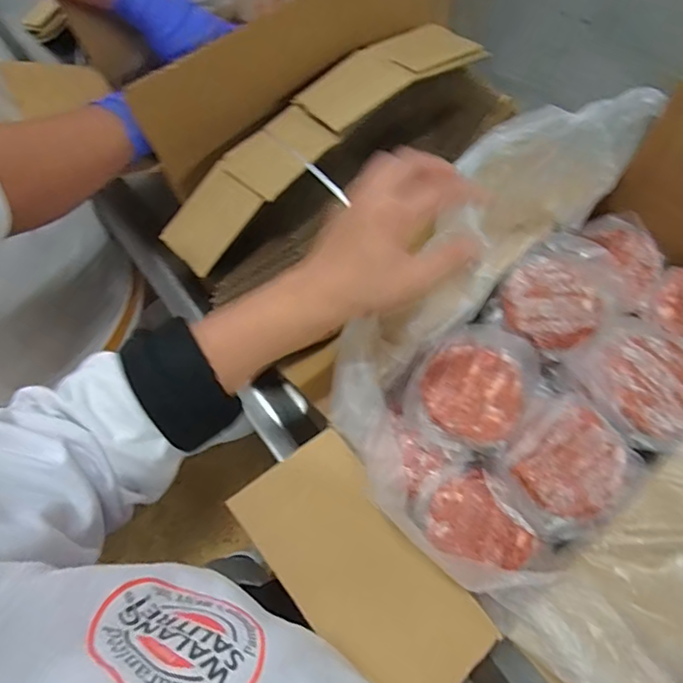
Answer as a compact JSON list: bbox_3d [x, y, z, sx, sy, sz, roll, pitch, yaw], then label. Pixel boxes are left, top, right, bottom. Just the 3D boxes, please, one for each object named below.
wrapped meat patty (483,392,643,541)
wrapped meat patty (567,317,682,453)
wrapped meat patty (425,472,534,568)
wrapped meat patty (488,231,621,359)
[{"bbox_3d":[0.191,0.110,0.426,0.112,0.031,0.094,-44,77,-2],"label":"wrapped meat patty"},{"bbox_3d":[0.273,0.030,0.439,0.111,0.021,0.103,-1,70,2],"label":"wrapped meat patty"},{"bbox_3d":[0.118,0.165,0.437,0.069,0.011,0.083,-34,72,-9],"label":"wrapped meat patty"},{"bbox_3d":[0.211,-0.044,0.477,0.097,0.030,0.109,39,89,16],"label":"wrapped meat patty"}]

